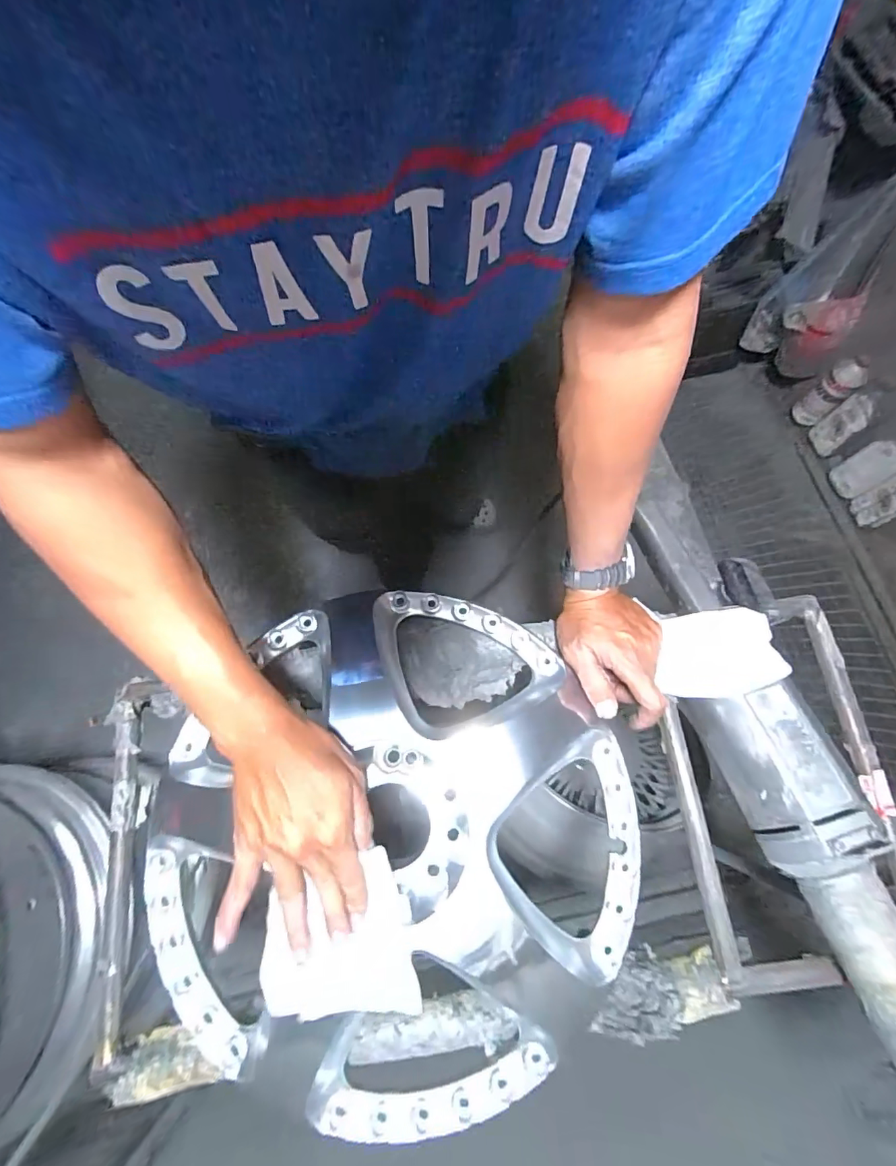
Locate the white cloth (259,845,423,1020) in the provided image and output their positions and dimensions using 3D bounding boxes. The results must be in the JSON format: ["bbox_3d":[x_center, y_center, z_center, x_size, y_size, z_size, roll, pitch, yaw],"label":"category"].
[{"bbox_3d":[-0.086,0.268,0.354,0.109,0.020,0.099,-18,73,-4],"label":"white cloth"}]

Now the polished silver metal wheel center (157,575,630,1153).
[{"bbox_3d":[-0.049,0.209,0.413,0.398,0.057,0.407,0,73,1],"label":"polished silver metal wheel center"}]

